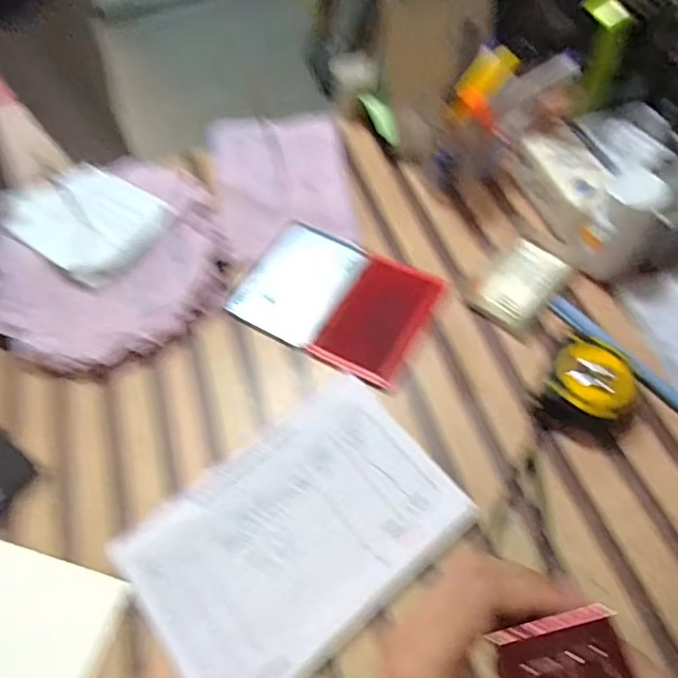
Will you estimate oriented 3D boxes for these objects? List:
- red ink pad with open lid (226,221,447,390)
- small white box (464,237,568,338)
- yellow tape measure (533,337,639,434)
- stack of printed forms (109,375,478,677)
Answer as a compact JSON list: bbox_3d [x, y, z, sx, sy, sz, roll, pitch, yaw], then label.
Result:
[{"bbox_3d":[-0.002,-0.037,0.498,0.168,0.008,0.121,24,63,17],"label":"red ink pad with open lid"},{"bbox_3d":[0.159,-0.052,0.491,0.064,0.010,0.095,33,66,22],"label":"small white box"},{"bbox_3d":[0.187,0.037,0.416,0.057,0.035,0.067,37,68,23],"label":"yellow tape measure"},{"bbox_3d":[-0.029,0.134,0.387,0.216,0.016,0.147,-37,63,-17],"label":"stack of printed forms"}]

